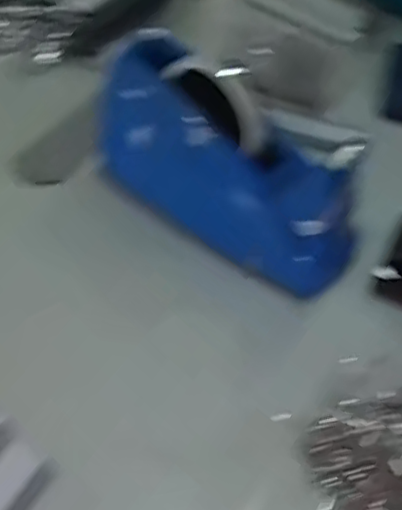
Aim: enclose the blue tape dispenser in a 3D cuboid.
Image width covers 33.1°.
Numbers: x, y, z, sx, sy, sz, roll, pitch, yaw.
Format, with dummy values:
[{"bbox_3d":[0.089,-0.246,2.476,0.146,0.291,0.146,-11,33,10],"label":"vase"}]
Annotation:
[{"bbox_3d":[0.016,-0.069,0.479,0.210,0.108,0.073,37,55,27],"label":"blue tape dispenser"}]

